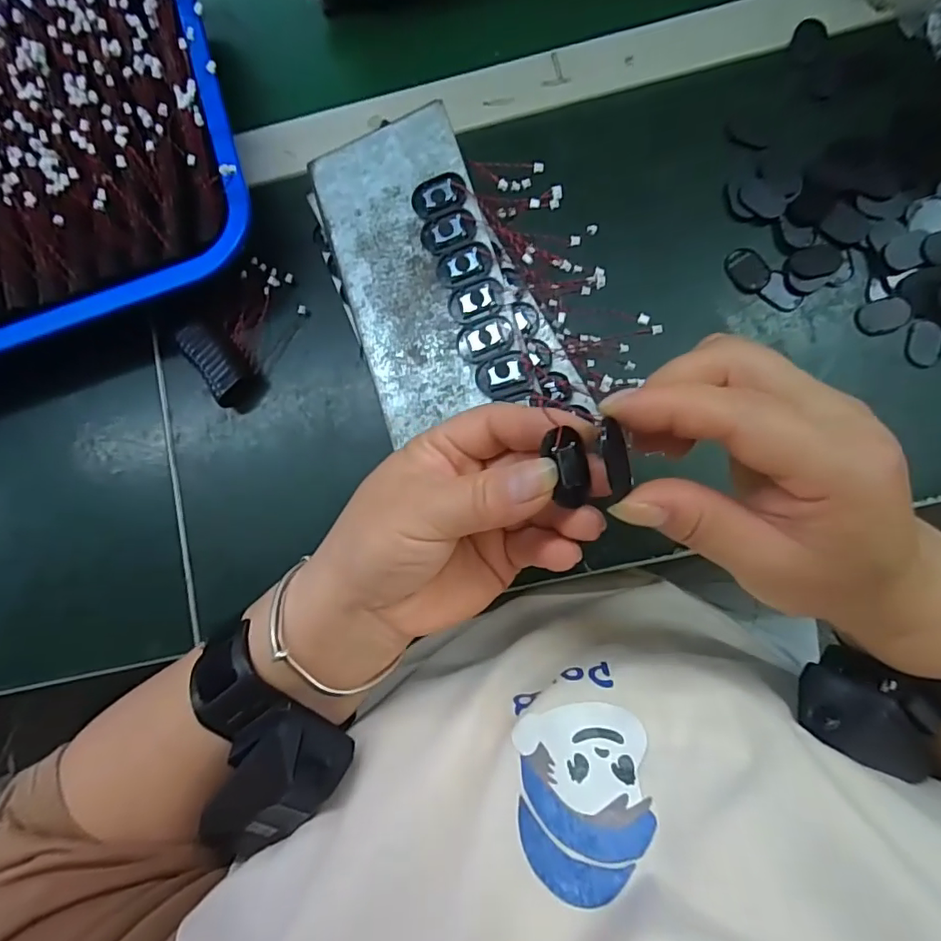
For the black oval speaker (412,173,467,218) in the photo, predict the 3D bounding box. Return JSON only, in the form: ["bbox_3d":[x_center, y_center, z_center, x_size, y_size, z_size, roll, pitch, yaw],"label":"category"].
[{"bbox_3d":[-0.016,-0.141,0.279,0.027,0.004,0.020,-13,83,3],"label":"black oval speaker"}]

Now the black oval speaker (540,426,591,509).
[{"bbox_3d":[0.035,0.000,0.192,0.016,0.004,0.024,-14,94,-34],"label":"black oval speaker"}]

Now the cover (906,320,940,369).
[{"bbox_3d":[0.265,-0.073,0.318,0.019,0.007,0.026,3,86,5],"label":"cover"}]

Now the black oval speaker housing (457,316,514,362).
[{"bbox_3d":[0.007,-0.065,0.268,0.028,0.005,0.019,-15,83,3],"label":"black oval speaker housing"}]

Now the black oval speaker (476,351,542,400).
[{"bbox_3d":[0.017,-0.045,0.264,0.028,0.005,0.024,-11,84,4],"label":"black oval speaker"}]

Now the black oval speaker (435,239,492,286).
[{"bbox_3d":[-0.003,-0.103,0.274,0.028,0.005,0.020,-9,84,4],"label":"black oval speaker"}]

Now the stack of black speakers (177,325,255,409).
[{"bbox_3d":[-0.158,-0.070,0.346,0.028,0.020,0.054,-33,84,1],"label":"stack of black speakers"}]

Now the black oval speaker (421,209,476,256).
[{"bbox_3d":[-0.011,-0.122,0.276,0.028,0.005,0.019,-16,83,3],"label":"black oval speaker"}]

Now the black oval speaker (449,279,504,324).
[{"bbox_3d":[0.003,-0.084,0.271,0.027,0.005,0.019,-12,84,4],"label":"black oval speaker"}]

